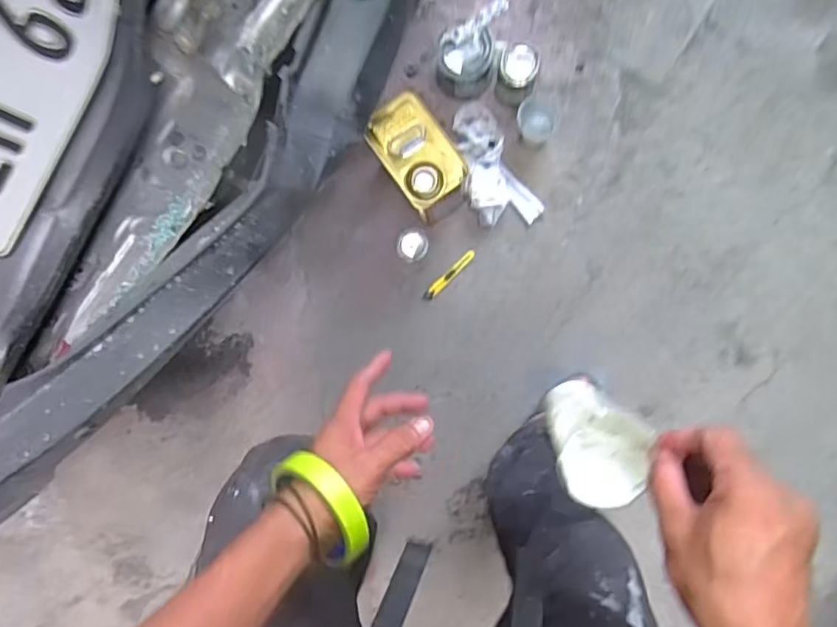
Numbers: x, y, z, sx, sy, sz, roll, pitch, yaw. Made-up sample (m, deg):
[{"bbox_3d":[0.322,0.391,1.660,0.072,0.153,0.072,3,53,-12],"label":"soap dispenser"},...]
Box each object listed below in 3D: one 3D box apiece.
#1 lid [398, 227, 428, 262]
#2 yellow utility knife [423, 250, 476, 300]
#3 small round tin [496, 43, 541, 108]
[{"bbox_3d":[-0.010,-0.130,1.109,0.057,0.010,0.061,0,92,4],"label":"lid"},{"bbox_3d":[0.058,-0.071,1.114,0.128,0.016,0.020,-42,91,4],"label":"yellow utility knife"},{"bbox_3d":[0.167,-0.400,0.987,0.063,0.126,0.063,0,92,4],"label":"small round tin"}]

